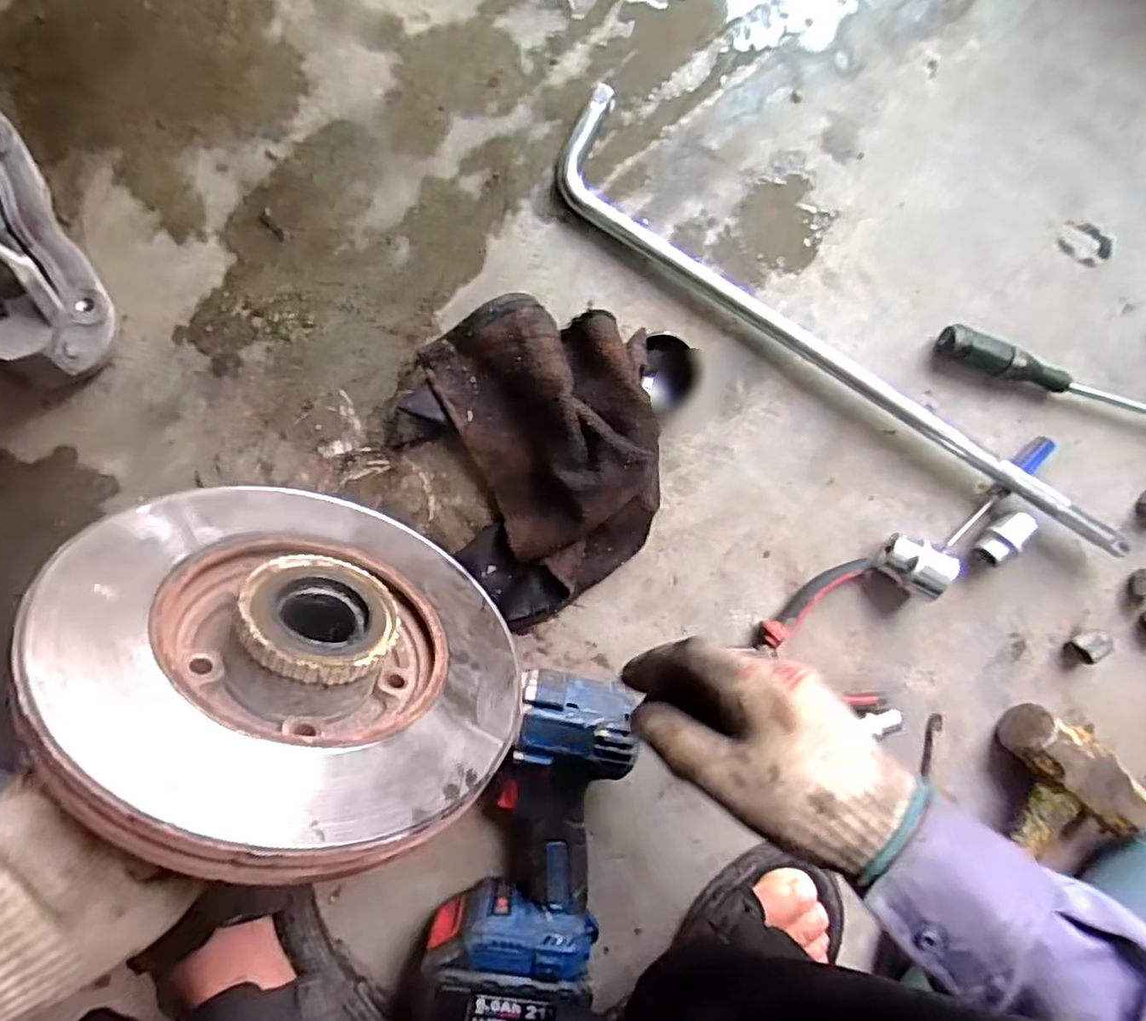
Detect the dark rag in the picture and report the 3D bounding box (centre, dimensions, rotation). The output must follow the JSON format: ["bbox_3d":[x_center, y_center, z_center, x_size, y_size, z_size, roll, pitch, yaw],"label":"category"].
[{"bbox_3d":[-0.028,-0.035,0.443,0.169,0.060,0.215,-8,94,-2],"label":"dark rag"}]

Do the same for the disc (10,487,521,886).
[{"bbox_3d":[-0.145,0.075,0.346,0.233,0.231,0.040,8,125,-38],"label":"disc"}]

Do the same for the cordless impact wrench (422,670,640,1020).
[{"bbox_3d":[-0.031,0.245,0.453,0.120,0.078,0.256,11,94,-3],"label":"cordless impact wrench"}]

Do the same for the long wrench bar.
[{"bbox_3d":[0.212,-0.131,0.464,0.511,0.031,0.074,32,92,-4],"label":"long wrench bar"}]

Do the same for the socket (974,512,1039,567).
[{"bbox_3d":[0.326,0.021,0.473,0.046,0.025,0.020,-43,94,0],"label":"socket"}]

